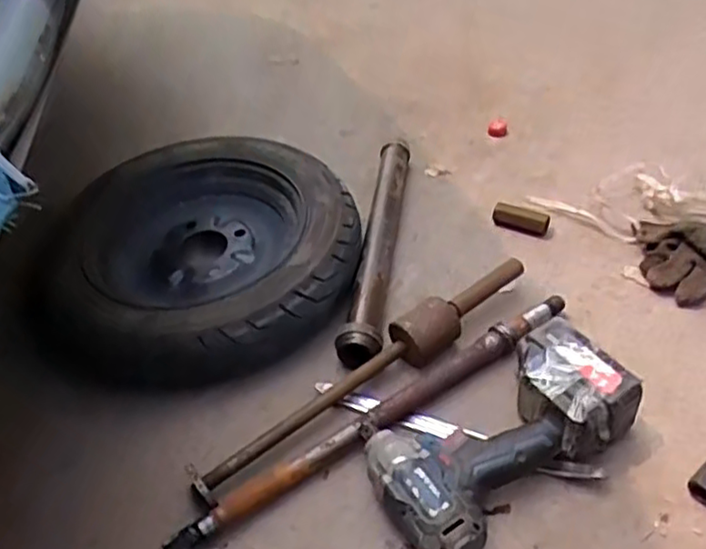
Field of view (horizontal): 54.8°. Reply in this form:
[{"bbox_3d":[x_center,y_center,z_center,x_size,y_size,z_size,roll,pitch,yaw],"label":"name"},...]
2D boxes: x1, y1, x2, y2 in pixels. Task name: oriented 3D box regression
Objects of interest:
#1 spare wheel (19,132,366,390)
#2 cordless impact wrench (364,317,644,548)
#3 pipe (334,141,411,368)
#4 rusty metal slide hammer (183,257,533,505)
[{"bbox_3d":[-0.174,-0.019,0.817,0.353,0.099,0.344,-4,45,4],"label":"spare wheel"},{"bbox_3d":[0.132,0.148,0.616,0.237,0.080,0.125,-27,48,-19],"label":"cordless impact wrench"},{"bbox_3d":[0.035,-0.040,0.829,0.048,0.044,0.365,4,46,11],"label":"pipe"},{"bbox_3d":[0.016,0.089,0.705,0.415,0.055,0.073,-28,49,-20],"label":"rusty metal slide hammer"}]

